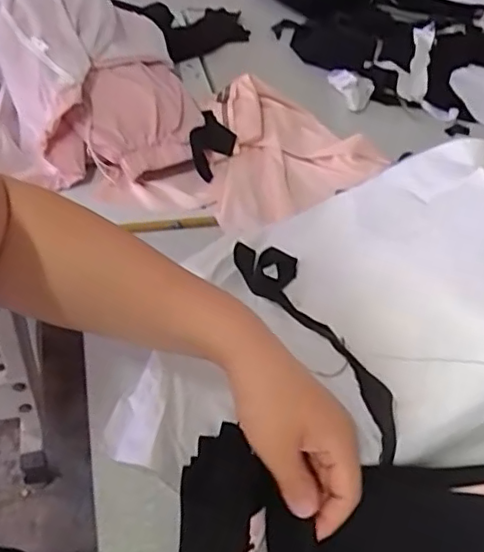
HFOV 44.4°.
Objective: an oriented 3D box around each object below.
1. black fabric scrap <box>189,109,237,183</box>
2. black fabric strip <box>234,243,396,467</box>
[{"bbox_3d":[-0.033,-0.154,0.690,0.046,0.033,0.096,12,46,4],"label":"black fabric scrap"},{"bbox_3d":[0.059,0.043,0.493,0.040,0.028,0.237,-17,51,-23],"label":"black fabric strip"}]

